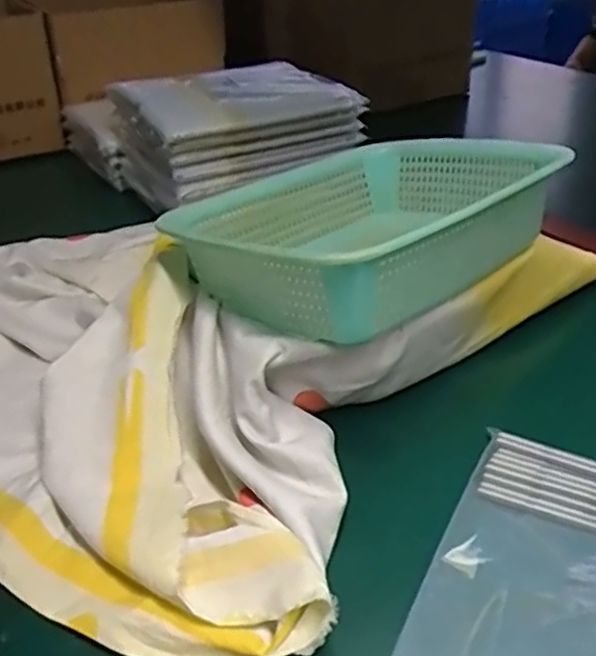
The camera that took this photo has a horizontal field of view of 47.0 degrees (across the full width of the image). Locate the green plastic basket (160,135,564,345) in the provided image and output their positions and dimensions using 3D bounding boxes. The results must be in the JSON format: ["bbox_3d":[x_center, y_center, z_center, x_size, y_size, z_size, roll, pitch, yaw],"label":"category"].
[{"bbox_3d":[0.059,-0.094,0.564,0.293,0.094,0.230,-26,41,-30],"label":"green plastic basket"}]

